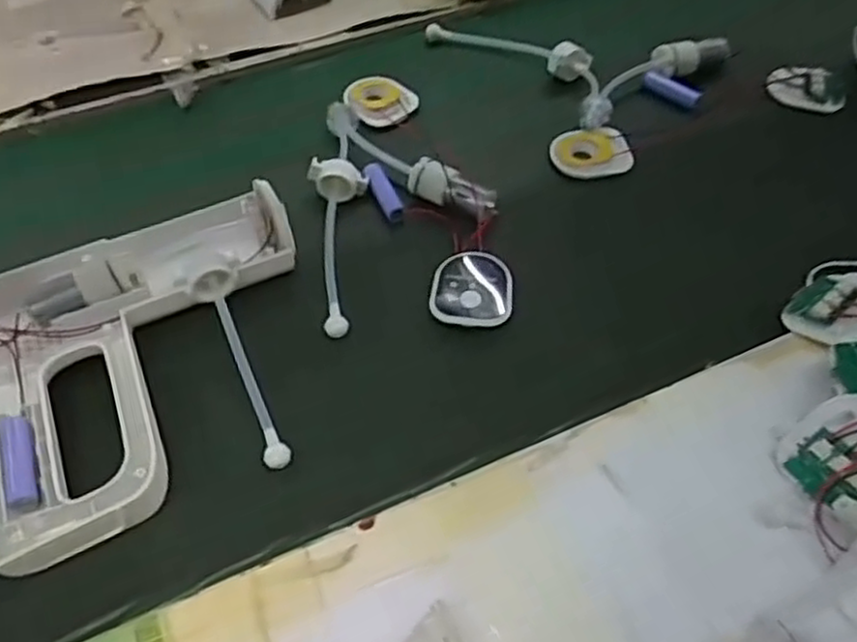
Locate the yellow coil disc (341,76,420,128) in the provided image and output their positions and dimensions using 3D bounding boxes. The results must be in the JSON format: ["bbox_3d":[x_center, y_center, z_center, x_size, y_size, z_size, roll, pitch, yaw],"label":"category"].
[{"bbox_3d":[-0.040,-0.174,0.587,0.058,0.006,0.048,39,62,25],"label":"yellow coil disc"}]

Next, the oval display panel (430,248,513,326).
[{"bbox_3d":[0.028,-0.022,0.470,0.052,0.011,0.060,5,53,3],"label":"oval display panel"}]

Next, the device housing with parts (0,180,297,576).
[{"bbox_3d":[-0.162,0.013,0.424,0.207,0.036,0.184,-24,57,-18],"label":"device housing with parts"}]

